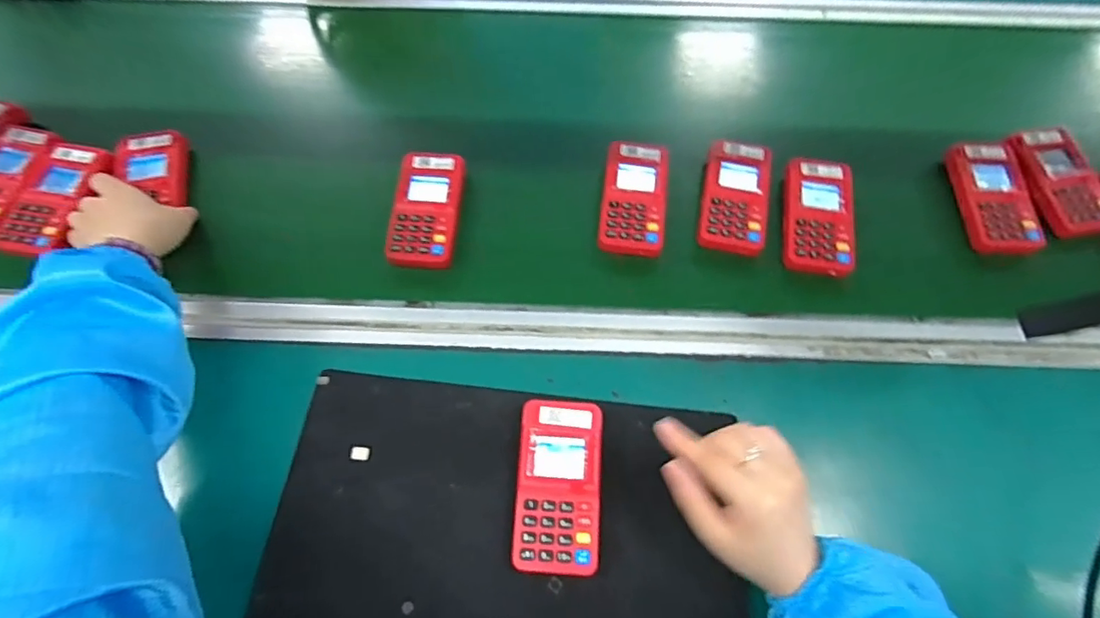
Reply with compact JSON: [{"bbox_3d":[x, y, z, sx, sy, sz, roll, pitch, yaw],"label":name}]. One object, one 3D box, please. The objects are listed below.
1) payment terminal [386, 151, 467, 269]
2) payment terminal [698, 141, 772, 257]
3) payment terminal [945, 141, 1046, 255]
[{"bbox_3d":[-0.120,-0.099,0.523,0.064,0.016,0.123,4,66,1],"label":"payment terminal"},{"bbox_3d":[0.187,-0.115,0.536,0.063,0.019,0.121,11,66,4],"label":"payment terminal"},{"bbox_3d":[0.451,-0.116,0.539,0.068,0.019,0.132,5,66,1],"label":"payment terminal"}]

